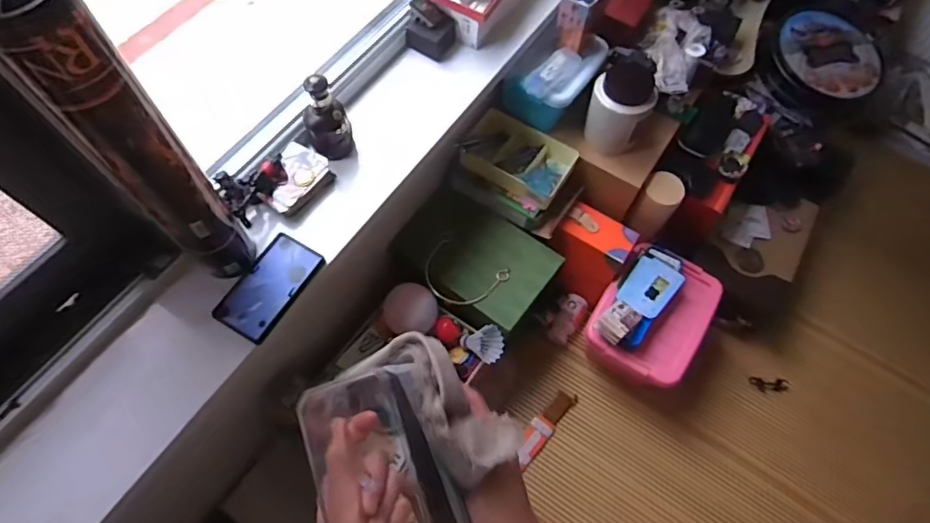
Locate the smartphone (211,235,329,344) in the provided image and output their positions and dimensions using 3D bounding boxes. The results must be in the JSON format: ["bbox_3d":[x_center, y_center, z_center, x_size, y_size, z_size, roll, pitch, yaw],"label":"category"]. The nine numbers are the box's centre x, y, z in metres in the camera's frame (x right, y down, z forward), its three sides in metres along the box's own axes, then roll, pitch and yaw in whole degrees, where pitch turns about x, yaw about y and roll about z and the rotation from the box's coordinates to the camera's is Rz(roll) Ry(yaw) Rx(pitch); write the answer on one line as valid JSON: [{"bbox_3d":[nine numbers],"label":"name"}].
[{"bbox_3d":[-0.249,0.031,0.669,0.078,0.013,0.136,29,67,10],"label":"smartphone"}]

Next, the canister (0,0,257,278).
[{"bbox_3d":[-0.294,-0.088,0.500,0.067,0.395,0.055,-40,73,-18],"label":"canister"}]

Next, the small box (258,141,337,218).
[{"bbox_3d":[-0.237,-0.112,0.722,0.071,0.032,0.095,33,68,12],"label":"small box"}]

